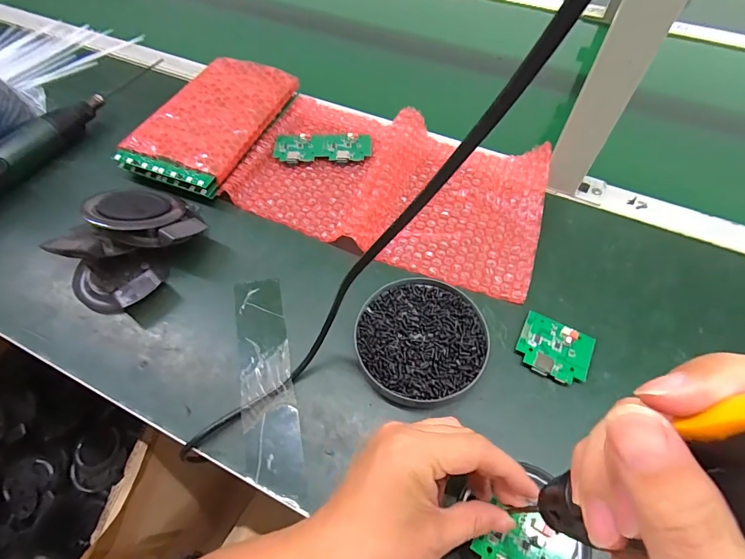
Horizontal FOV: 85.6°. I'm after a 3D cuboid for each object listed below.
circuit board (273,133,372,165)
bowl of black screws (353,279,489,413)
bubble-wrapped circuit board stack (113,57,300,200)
[{"bbox_3d":[-0.060,-0.161,0.492,0.115,0.006,0.049,-3,58,-1],"label":"circuit board"},{"bbox_3d":[0.042,0.051,0.354,0.109,0.020,0.117,0,58,1],"label":"bowl of black screws"},{"bbox_3d":[-0.195,-0.197,0.500,0.130,0.036,0.218,18,60,12],"label":"bubble-wrapped circuit board stack"}]

